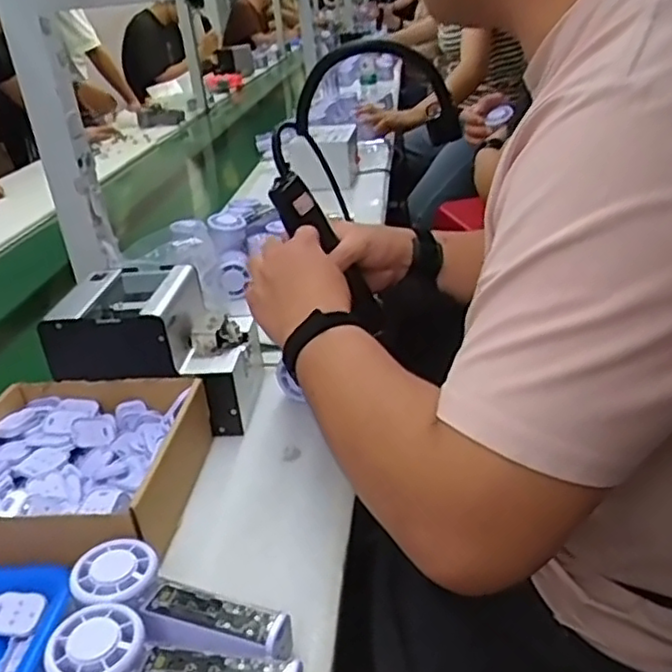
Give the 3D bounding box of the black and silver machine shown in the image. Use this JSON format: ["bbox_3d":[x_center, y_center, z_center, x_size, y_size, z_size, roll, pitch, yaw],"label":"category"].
[{"bbox_3d":[-0.183,0.013,0.732,0.179,0.136,0.134,-2,28,7],"label":"black and silver machine"}]

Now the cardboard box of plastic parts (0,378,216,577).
[{"bbox_3d":[-0.233,0.117,0.607,0.196,0.066,0.194,-2,28,7],"label":"cardboard box of plastic parts"}]

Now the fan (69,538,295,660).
[{"bbox_3d":[-0.106,0.191,0.464,0.153,0.059,0.054,8,31,25],"label":"fan"}]

